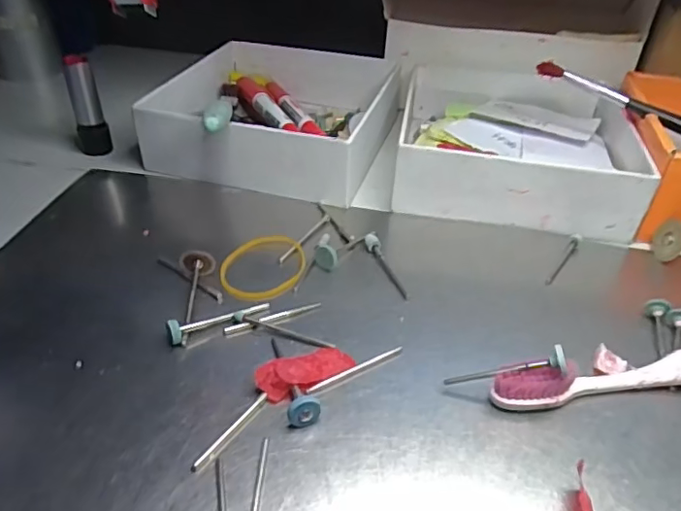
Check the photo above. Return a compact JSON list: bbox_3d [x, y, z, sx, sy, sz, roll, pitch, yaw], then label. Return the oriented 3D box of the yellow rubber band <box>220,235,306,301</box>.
[{"bbox_3d":[-0.036,0.005,0.264,0.038,0.004,0.046,20,41,20],"label":"yellow rubber band"}]

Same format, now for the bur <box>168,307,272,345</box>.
[{"bbox_3d":[-0.051,0.025,0.231,0.044,0.010,0.009,-20,44,-26],"label":"bur"}]

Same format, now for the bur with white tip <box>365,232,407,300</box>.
[{"bbox_3d":[0.021,0.005,0.265,0.007,0.005,0.046,-8,40,-14],"label":"bur with white tip"}]

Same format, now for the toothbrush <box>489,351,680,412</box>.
[{"bbox_3d":[0.144,0.043,0.212,0.178,0.017,0.013,-4,39,-9],"label":"toothbrush"}]

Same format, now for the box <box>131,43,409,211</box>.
[{"bbox_3d":[-0.033,-0.105,0.371,0.142,0.035,0.175,12,39,10],"label":"box"}]

